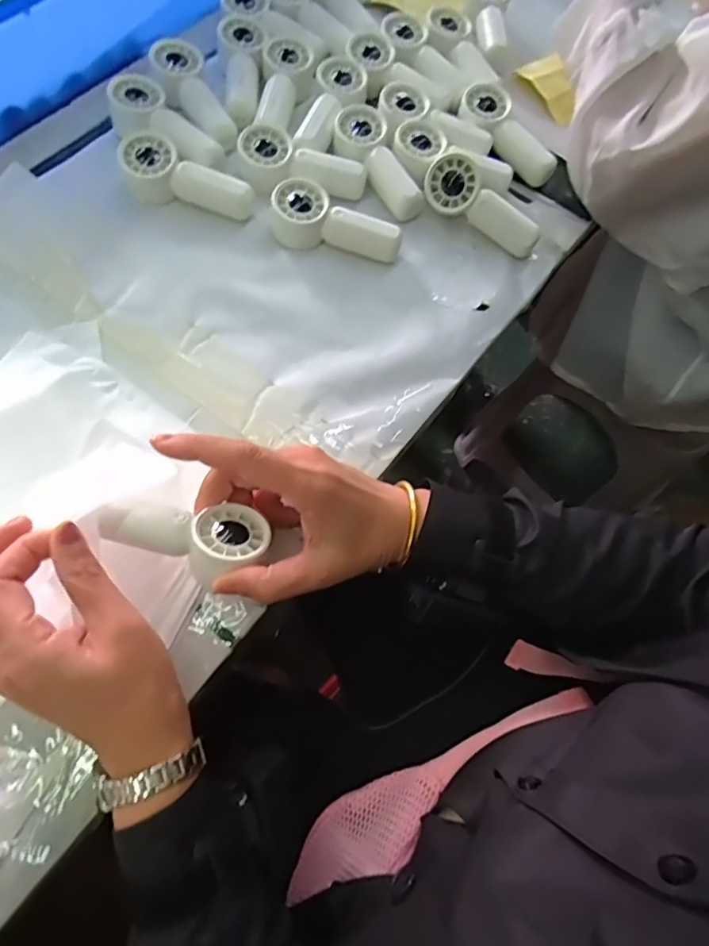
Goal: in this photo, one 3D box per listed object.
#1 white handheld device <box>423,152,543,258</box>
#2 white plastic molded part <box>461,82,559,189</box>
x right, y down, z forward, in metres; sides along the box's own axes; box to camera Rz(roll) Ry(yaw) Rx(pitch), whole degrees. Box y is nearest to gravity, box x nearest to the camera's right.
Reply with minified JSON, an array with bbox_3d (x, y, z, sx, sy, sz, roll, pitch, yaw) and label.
[{"bbox_3d":[0.113,-0.234,0.478,0.110,0.023,0.047,35,114,-3],"label":"white handheld device"},{"bbox_3d":[0.142,-0.318,0.514,0.044,0.024,0.114,-39,88,-15],"label":"white plastic molded part"}]

